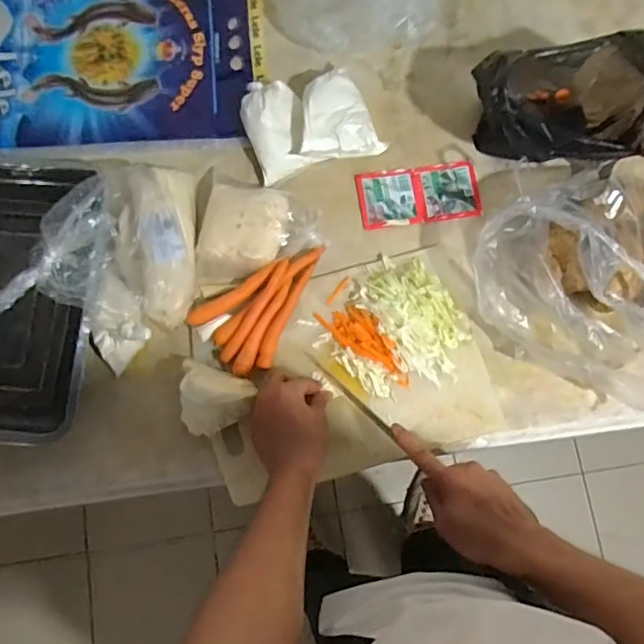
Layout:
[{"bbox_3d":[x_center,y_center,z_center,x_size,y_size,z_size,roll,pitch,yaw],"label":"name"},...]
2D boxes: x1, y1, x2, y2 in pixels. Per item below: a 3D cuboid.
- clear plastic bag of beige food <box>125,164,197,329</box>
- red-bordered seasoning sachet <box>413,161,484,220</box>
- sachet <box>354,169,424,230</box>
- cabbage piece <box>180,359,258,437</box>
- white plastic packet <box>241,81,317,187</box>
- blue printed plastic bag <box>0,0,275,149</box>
[{"bbox_3d":[-0.202,-0.096,0.691,0.087,0.055,0.204,-4,80,-1],"label":"clear plastic bag of beige food"},{"bbox_3d":[0.168,-0.176,0.756,0.081,0.008,0.080,-9,80,-2],"label":"red-bordered seasoning sachet"},{"bbox_3d":[0.089,-0.165,0.750,0.078,0.004,0.079,-8,80,-2],"label":"sachet"},{"bbox_3d":[-0.127,0.088,0.630,0.084,0.055,0.074,16,80,3],"label":"cabbage piece"},{"bbox_3d":[-0.061,-0.254,0.737,0.075,0.055,0.131,-17,80,-3],"label":"white plastic packet"},{"bbox_3d":[-0.303,-0.368,0.771,0.449,0.046,0.261,-6,80,-1],"label":"blue printed plastic bag"}]

